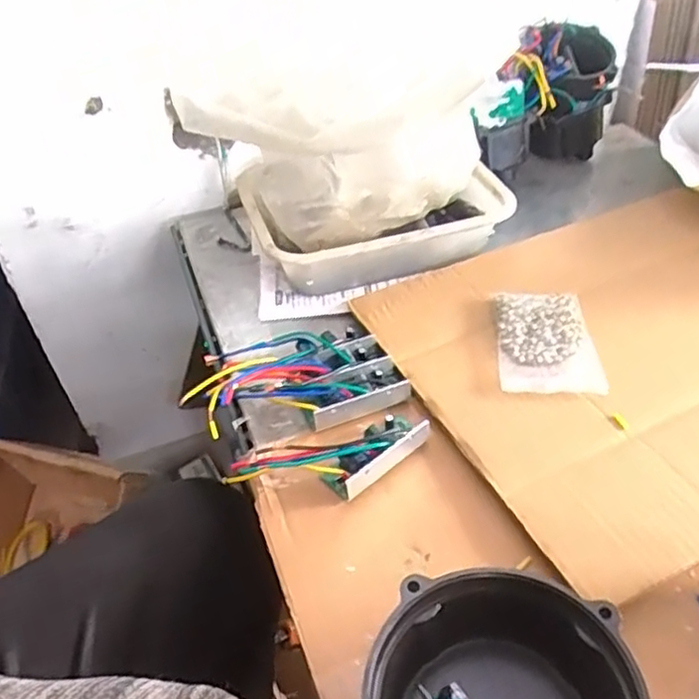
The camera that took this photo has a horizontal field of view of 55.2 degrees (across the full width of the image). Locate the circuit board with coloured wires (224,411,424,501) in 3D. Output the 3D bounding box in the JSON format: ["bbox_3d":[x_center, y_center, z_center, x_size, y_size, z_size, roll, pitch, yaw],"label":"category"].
[{"bbox_3d":[-0.011,0.083,0.484,0.144,0.020,0.054,-16,48,-12],"label":"circuit board with coloured wires"}]

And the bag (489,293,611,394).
[{"bbox_3d":[0.163,-0.008,0.554,0.079,0.009,0.108,1,47,3],"label":"bag"}]

